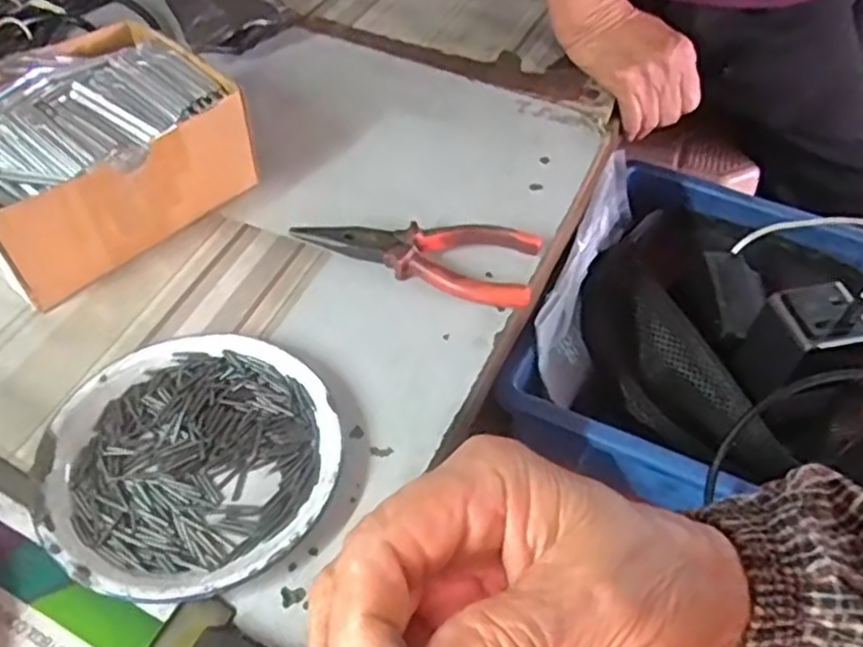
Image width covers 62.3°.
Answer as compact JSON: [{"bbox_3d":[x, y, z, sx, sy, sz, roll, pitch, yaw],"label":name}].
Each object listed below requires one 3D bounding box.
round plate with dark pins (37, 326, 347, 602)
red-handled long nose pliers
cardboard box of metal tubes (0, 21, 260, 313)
[{"bbox_3d":[-0.112,0.062,0.337,0.131,0.016,0.131,2,52,-3],"label":"round plate with dark pins"},{"bbox_3d":[-0.008,-0.047,0.431,0.144,0.017,0.054,18,52,9],"label":"red-handled long nose pliers"},{"bbox_3d":[-0.209,-0.102,0.429,0.127,0.068,0.163,37,58,22],"label":"cardboard box of metal tubes"}]

